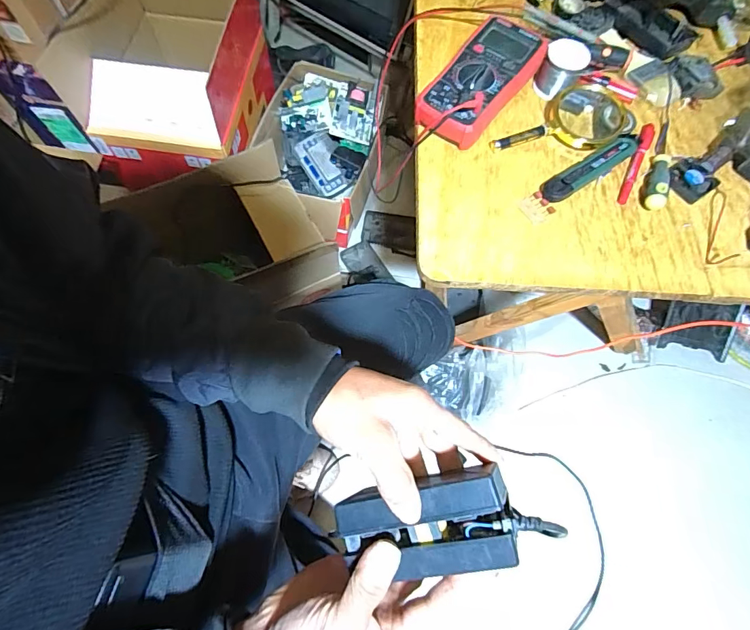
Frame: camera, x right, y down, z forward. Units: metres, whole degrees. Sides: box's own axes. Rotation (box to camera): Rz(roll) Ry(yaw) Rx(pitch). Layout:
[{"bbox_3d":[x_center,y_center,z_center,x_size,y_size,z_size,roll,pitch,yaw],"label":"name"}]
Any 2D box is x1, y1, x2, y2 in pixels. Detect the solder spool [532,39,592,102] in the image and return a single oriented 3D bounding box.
[{"bbox_3d":[0.248,-0.327,0.573,0.055,0.058,0.047,31,69,9],"label":"solder spool"}]

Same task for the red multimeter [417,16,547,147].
[{"bbox_3d":[0.133,-0.300,0.549,0.091,0.048,0.199,36,70,11],"label":"red multimeter"}]

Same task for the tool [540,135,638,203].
[{"bbox_3d":[0.266,-0.182,0.526,0.152,0.015,0.033,-32,73,-15],"label":"tool"}]

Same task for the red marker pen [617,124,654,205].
[{"bbox_3d":[0.332,-0.196,0.545,0.017,0.013,0.137,28,69,9],"label":"red marker pen"}]

